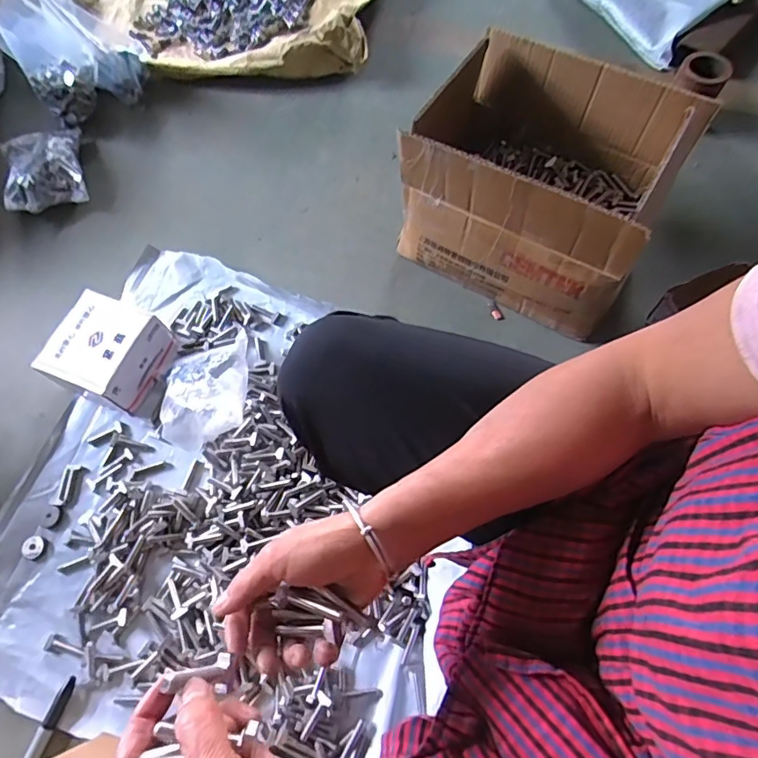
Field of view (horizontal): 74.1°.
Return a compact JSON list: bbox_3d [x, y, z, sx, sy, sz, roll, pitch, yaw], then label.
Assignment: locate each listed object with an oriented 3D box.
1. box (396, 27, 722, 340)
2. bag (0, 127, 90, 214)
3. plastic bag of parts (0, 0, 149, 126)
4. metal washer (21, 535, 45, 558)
[{"bbox_3d":[0.222,-0.280,0.743,0.356,0.277,0.244,28,71,20],"label":"box"},{"bbox_3d":[-0.649,-0.410,0.971,0.139,0.060,0.195,-21,67,-6],"label":"bag"},{"bbox_3d":[-0.606,-0.659,1.008,0.231,0.177,0.161,-28,68,-9],"label":"plastic bag of parts"},{"bbox_3d":[-0.492,0.238,0.715,0.031,0.004,0.031,-1,66,3],"label":"metal washer"}]

